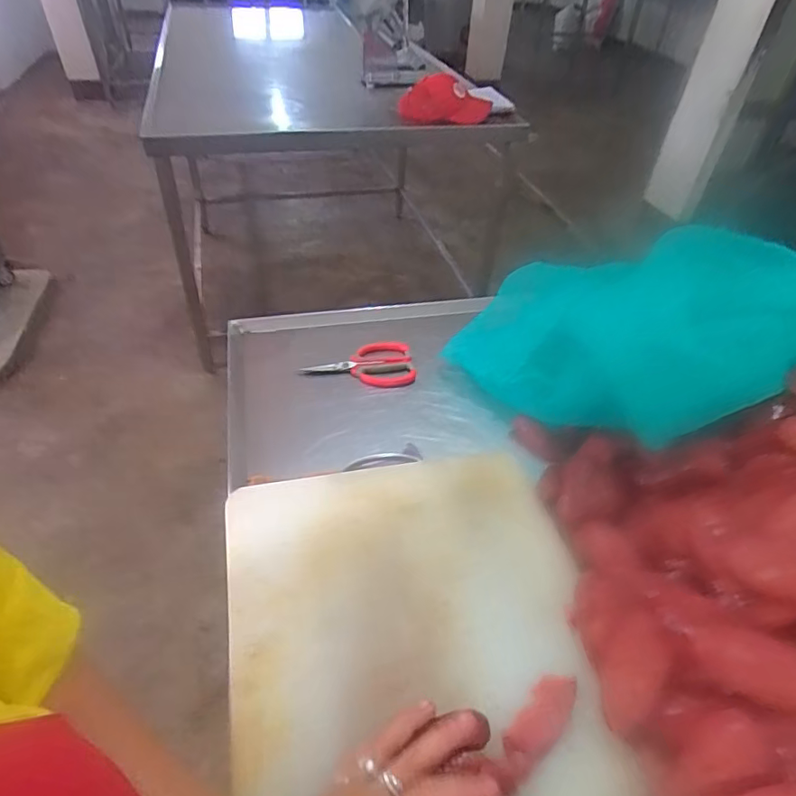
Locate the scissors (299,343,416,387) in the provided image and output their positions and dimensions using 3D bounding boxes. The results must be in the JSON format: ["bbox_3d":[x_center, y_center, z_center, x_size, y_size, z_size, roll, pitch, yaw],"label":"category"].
[{"bbox_3d":[-0.049,-0.043,0.671,0.136,0.013,0.083,-3,44,-7],"label":"scissors"}]

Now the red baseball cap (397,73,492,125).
[{"bbox_3d":[0.149,-0.951,1.650,0.293,0.117,0.157,15,45,11],"label":"red baseball cap"}]

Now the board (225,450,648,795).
[{"bbox_3d":[0.030,0.223,0.365,0.279,0.023,0.433,-8,45,-12],"label":"board"}]

